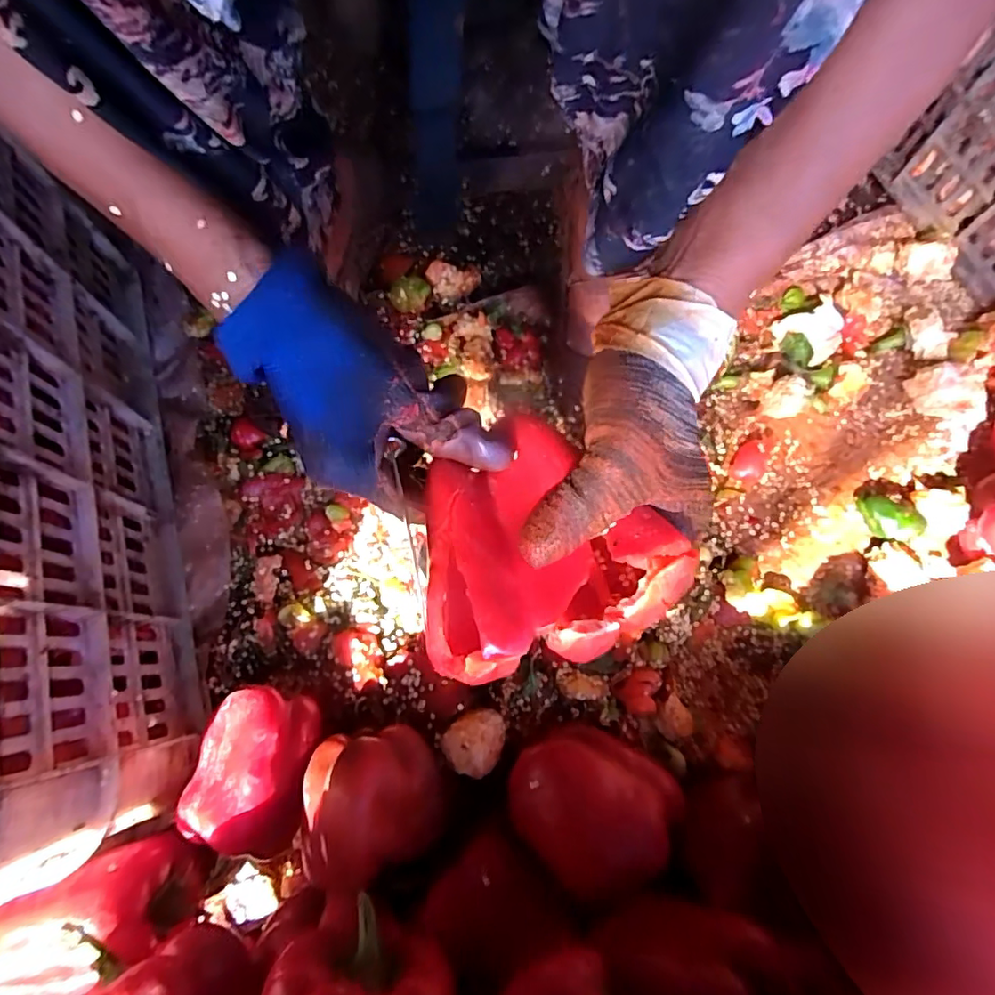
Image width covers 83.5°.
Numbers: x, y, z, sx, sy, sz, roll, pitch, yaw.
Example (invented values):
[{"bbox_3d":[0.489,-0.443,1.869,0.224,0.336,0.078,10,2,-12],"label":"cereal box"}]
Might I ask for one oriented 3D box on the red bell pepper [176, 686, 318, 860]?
[{"bbox_3d":[-0.157,0.177,0.367,0.067,0.068,0.098,6,74,2],"label":"red bell pepper"}]

